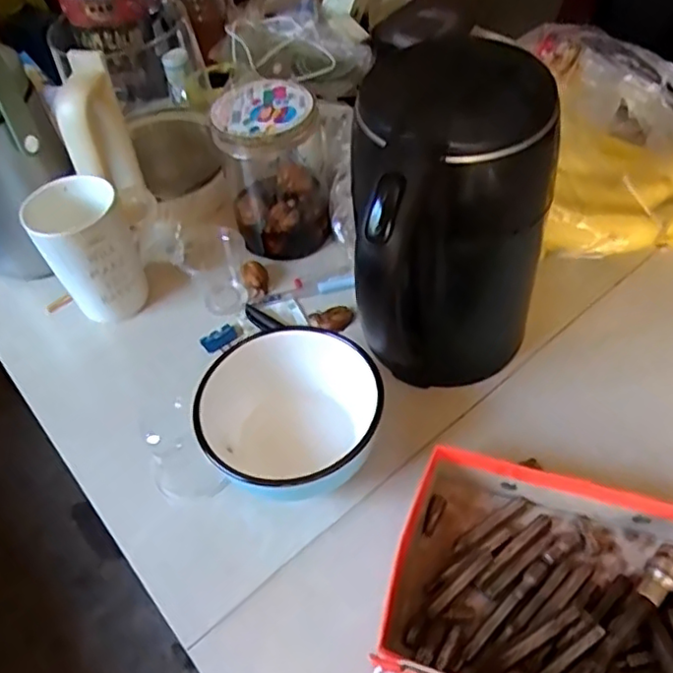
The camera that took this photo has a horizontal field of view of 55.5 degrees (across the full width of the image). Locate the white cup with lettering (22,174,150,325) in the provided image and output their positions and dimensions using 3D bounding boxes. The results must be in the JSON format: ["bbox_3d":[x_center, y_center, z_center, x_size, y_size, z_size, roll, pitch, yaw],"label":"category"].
[{"bbox_3d":[-0.235,-0.079,0.618,0.081,0.124,0.077,-21,51,-11],"label":"white cup with lettering"}]

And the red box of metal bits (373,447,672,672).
[{"bbox_3d":[0.151,0.171,0.409,0.224,0.052,0.162,12,52,16],"label":"red box of metal bits"}]

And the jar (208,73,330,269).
[{"bbox_3d":[-0.064,-0.171,0.651,0.097,0.154,0.113,-12,50,-3],"label":"jar"}]

